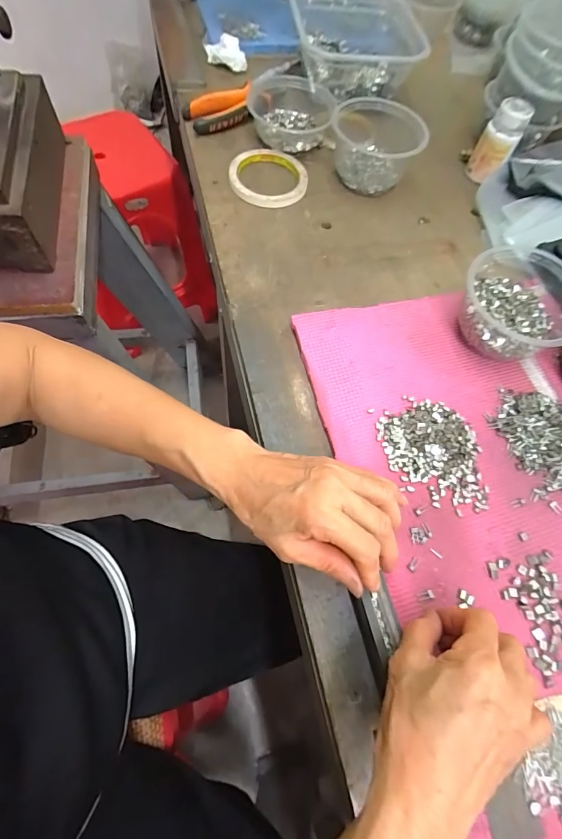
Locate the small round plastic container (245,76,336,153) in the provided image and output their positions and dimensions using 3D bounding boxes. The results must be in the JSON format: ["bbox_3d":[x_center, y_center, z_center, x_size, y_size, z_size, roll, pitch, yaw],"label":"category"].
[{"bbox_3d":[0.012,-0.409,0.518,0.111,0.038,0.111,1,65,-2],"label":"small round plastic container"}]

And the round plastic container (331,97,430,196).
[{"bbox_3d":[0.120,-0.358,0.506,0.113,0.063,0.124,7,66,-2],"label":"round plastic container"}]

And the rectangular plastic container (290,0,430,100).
[{"bbox_3d":[0.105,-0.542,0.560,0.169,0.060,0.174,2,67,-5],"label":"rectangular plastic container"}]

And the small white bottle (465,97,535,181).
[{"bbox_3d":[0.280,-0.358,0.506,0.045,0.080,0.050,25,66,6],"label":"small white bottle"}]

